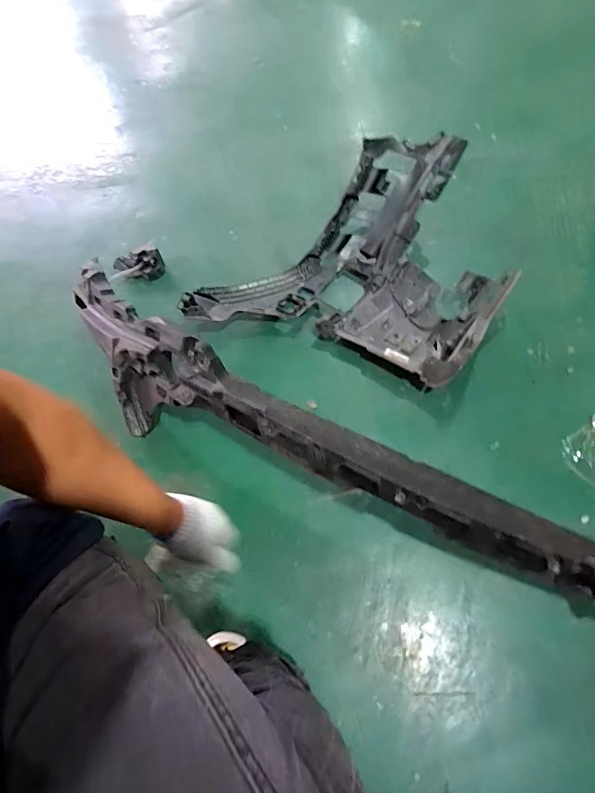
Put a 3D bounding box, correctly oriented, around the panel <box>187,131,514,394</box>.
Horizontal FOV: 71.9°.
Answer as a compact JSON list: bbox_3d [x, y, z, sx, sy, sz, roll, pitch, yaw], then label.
[{"bbox_3d":[0.176,-0.308,0.882,0.546,0.147,0.527,17,69,10],"label":"panel"}]

